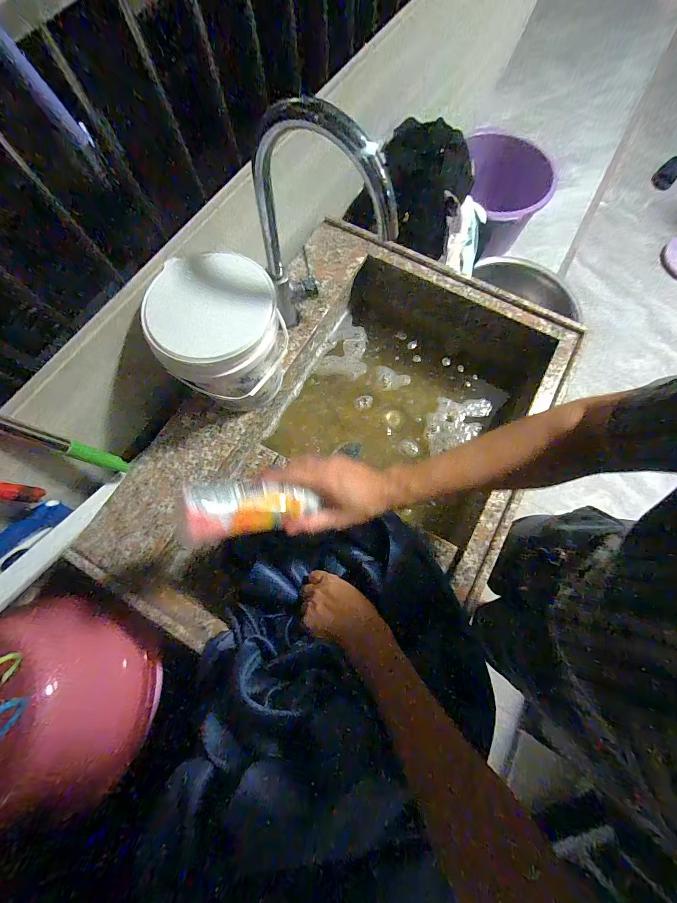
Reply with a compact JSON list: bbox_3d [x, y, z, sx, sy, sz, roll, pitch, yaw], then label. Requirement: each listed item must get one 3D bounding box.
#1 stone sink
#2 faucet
[{"bbox_3d":[0.023,-0.011,0.653,0.583,0.189,0.804,29,77,9],"label":"stone sink"},{"bbox_3d":[-0.022,-0.279,0.463,0.203,0.341,0.063,19,76,7],"label":"faucet"}]

